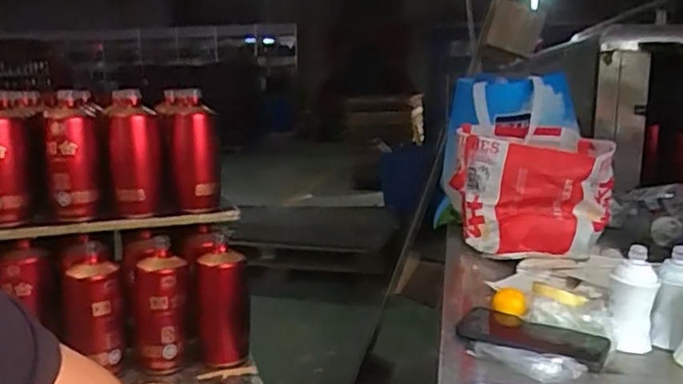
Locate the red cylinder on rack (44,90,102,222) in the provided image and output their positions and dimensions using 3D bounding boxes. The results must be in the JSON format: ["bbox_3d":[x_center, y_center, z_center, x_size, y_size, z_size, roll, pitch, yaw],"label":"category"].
[{"bbox_3d":[-0.450,-0.067,1.025,0.083,0.229,0.069,-4,-11,-16],"label":"red cylinder on rack"}]

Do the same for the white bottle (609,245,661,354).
[{"bbox_3d":[0.343,0.125,0.717,0.052,0.110,0.056,4,10,24],"label":"white bottle"}]

